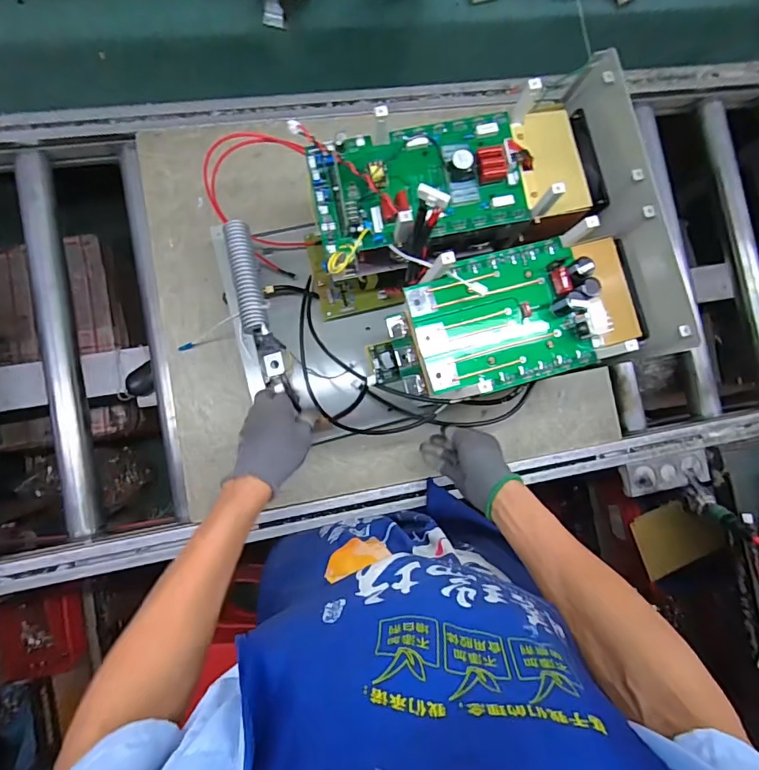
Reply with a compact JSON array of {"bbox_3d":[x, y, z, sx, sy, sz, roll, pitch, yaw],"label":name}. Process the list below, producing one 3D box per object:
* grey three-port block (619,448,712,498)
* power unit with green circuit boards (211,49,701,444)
[{"bbox_3d":[0.489,0.151,0.805,0.156,0.024,0.057,-11,87,-8],"label":"grey three-port block"},{"bbox_3d":[0.048,-0.122,0.591,0.453,0.297,0.306,-15,88,-8],"label":"power unit with green circuit boards"}]

